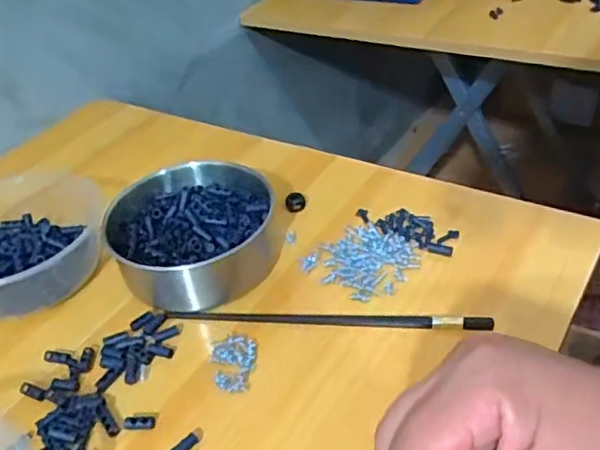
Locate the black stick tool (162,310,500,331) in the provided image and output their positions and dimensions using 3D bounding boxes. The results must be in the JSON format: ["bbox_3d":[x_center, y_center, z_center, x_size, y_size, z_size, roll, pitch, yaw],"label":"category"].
[{"bbox_3d":[0.016,0.064,0.448,0.228,0.008,0.010,0,38,11],"label":"black stick tool"}]

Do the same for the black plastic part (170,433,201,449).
[{"bbox_3d":[-0.069,0.133,0.381,0.019,0.005,0.007,-35,45,-30],"label":"black plastic part"}]

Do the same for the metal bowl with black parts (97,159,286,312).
[{"bbox_3d":[-0.084,0.002,0.502,0.129,0.051,0.123,-4,41,3],"label":"metal bowl with black parts"}]

